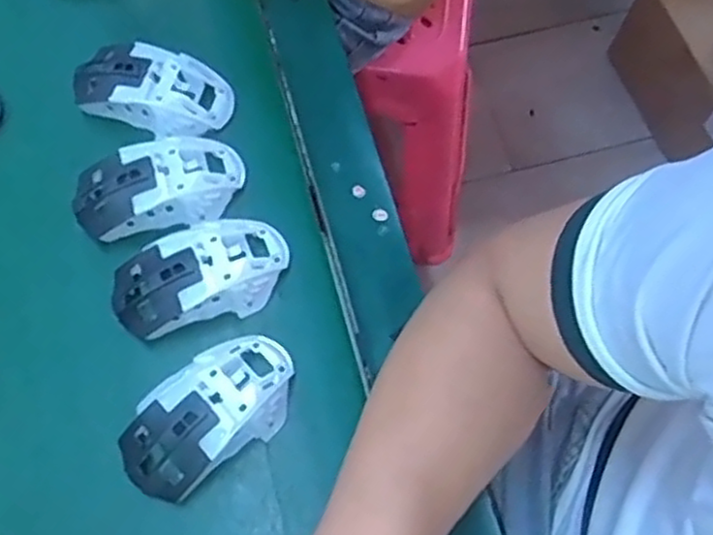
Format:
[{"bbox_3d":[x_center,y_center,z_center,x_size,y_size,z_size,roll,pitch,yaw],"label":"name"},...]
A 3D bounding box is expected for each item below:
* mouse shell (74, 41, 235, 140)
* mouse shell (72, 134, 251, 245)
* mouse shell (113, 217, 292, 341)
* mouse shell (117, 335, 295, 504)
[{"bbox_3d":[-0.153,-0.135,0.547,0.118,0.037,0.064,19,70,7],"label":"mouse shell"},{"bbox_3d":[-0.141,-0.060,0.516,0.117,0.036,0.060,-11,69,-5],"label":"mouse shell"},{"bbox_3d":[-0.105,0.004,0.491,0.121,0.036,0.064,-16,70,-6],"label":"mouse shell"},{"bbox_3d":[-0.091,0.091,0.457,0.117,0.037,0.063,-36,73,-13],"label":"mouse shell"}]

